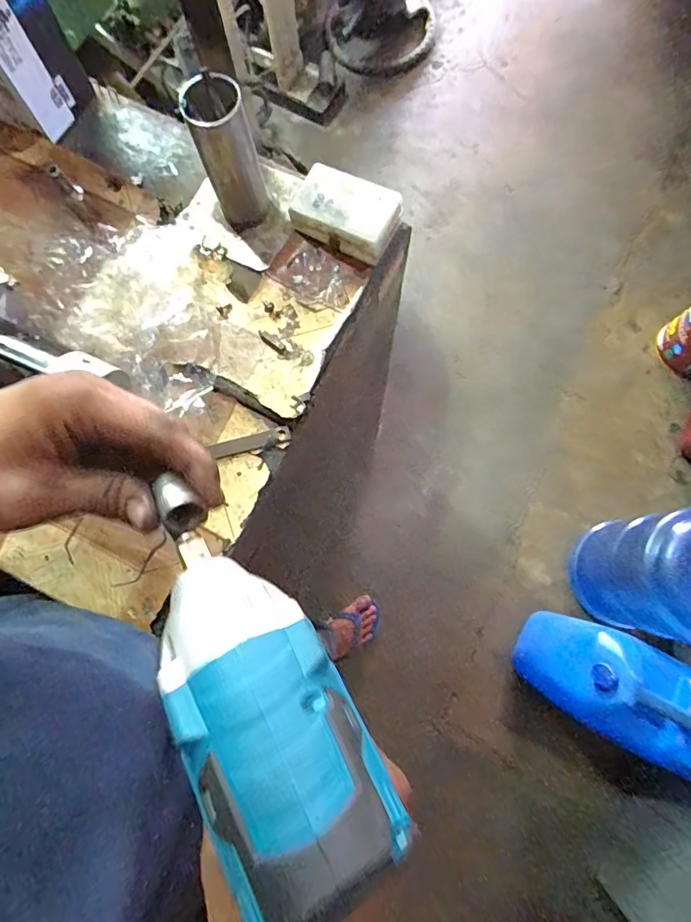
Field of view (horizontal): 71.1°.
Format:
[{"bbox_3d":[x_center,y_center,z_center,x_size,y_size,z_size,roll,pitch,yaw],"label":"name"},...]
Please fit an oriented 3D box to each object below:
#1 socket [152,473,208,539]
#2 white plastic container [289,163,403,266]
[{"bbox_3d":[-0.083,0.022,0.236,0.018,0.015,0.026,-34,81,-5],"label":"socket"},{"bbox_3d":[-0.002,-0.251,0.485,0.107,0.030,0.071,28,81,6],"label":"white plastic container"}]

